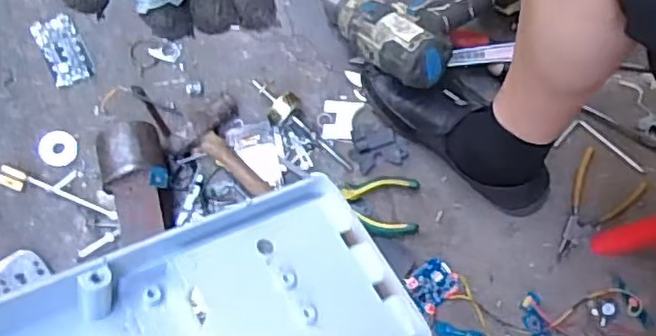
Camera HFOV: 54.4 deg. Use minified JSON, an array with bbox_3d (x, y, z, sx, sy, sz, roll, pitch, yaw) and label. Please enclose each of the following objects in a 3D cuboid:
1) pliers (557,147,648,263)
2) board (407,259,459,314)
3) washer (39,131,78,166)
[{"bbox_3d":[0.296,0.046,0.725,0.076,0.005,0.132,38,75,10],"label":"pliers"},{"bbox_3d":[0.117,0.127,0.702,0.051,0.007,0.046,-34,76,-11],"label":"board"},{"bbox_3d":[-0.327,-0.025,0.773,0.043,0.006,0.045,0,75,-22],"label":"washer"}]

